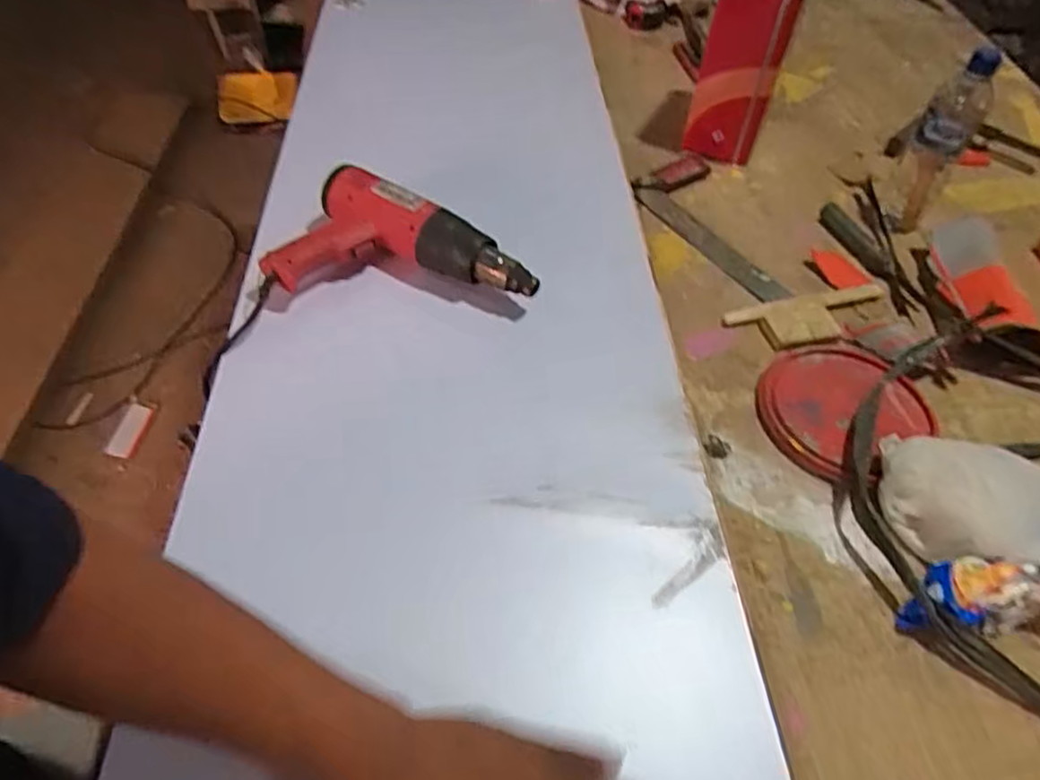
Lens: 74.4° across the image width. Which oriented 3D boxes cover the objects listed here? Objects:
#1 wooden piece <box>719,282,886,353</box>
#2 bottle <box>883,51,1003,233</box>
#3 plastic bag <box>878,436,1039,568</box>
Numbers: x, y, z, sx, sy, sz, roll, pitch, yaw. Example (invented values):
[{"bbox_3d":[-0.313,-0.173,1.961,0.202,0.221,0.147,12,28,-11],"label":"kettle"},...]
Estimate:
[{"bbox_3d":[0.349,-0.086,0.805,0.211,0.011,0.073,-14,54,-13],"label":"wooden piece"},{"bbox_3d":[0.523,-0.311,0.857,0.062,0.215,0.070,30,57,20],"label":"bottle"},{"bbox_3d":[0.436,0.103,0.573,0.249,0.070,0.106,16,49,31],"label":"plastic bag"}]

